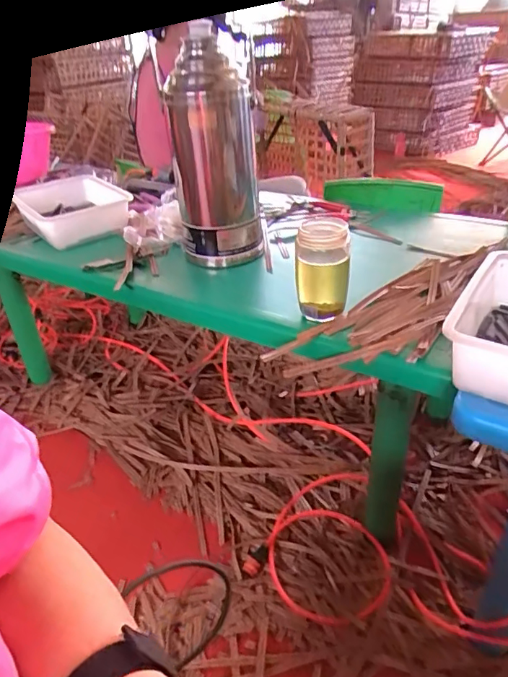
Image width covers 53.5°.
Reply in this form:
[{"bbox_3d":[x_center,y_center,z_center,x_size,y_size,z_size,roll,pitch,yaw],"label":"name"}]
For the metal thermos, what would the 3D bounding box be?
[{"bbox_3d":[-0.069,-0.311,0.863,0.140,0.356,0.125,-5,31,-2],"label":"metal thermos"}]

